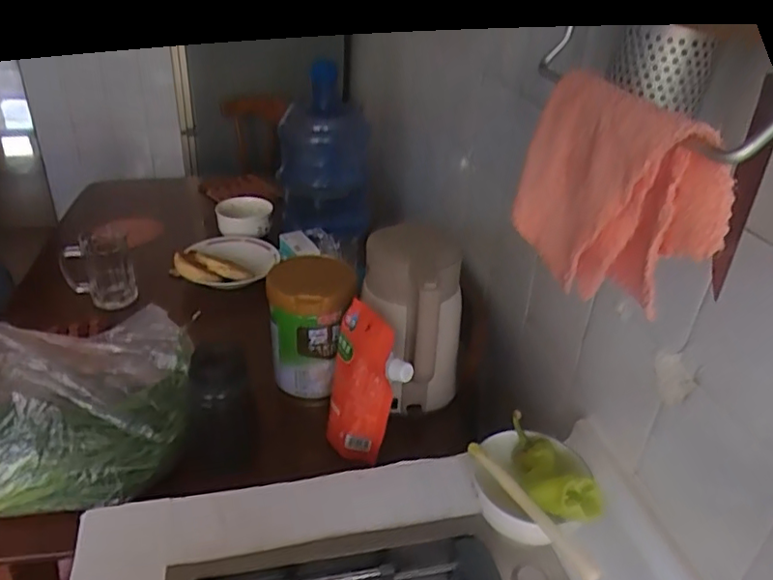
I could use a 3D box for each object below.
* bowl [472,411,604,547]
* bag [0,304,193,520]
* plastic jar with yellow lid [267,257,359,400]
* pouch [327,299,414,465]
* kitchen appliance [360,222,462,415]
[{"bbox_3d":[0.152,0.207,0.658,0.123,0.098,0.142,3,31,0],"label":"bowl"},{"bbox_3d":[-0.436,0.121,0.745,0.323,0.224,0.208,0,31,-6],"label":"bag"},{"bbox_3d":[-0.114,0.050,0.913,0.123,0.202,0.118,2,31,-1],"label":"plastic jar with yellow lid"},{"bbox_3d":[-0.035,0.128,0.769,0.062,0.187,0.142,-19,37,-33],"label":"pouch"},{"bbox_3d":[0.037,0.057,0.877,0.140,0.266,0.149,3,33,4],"label":"kitchen appliance"}]

